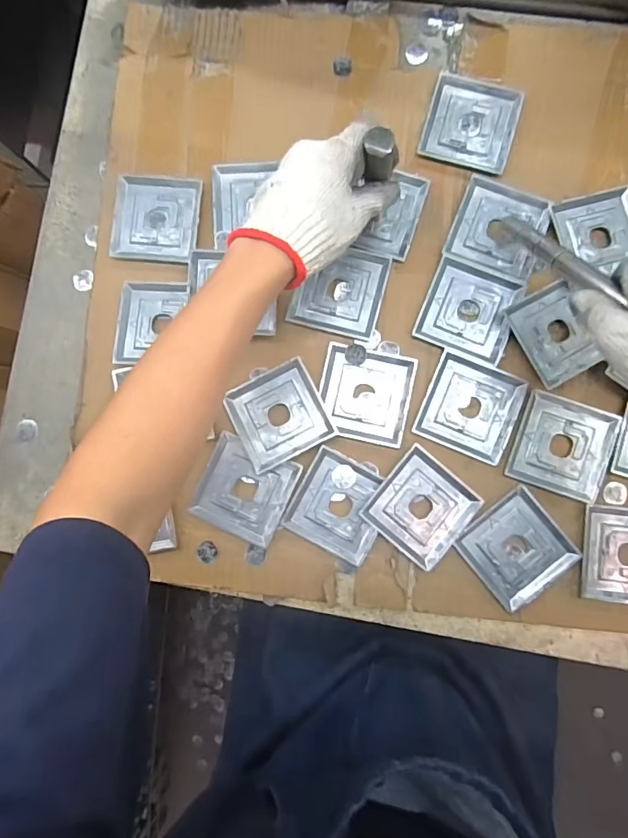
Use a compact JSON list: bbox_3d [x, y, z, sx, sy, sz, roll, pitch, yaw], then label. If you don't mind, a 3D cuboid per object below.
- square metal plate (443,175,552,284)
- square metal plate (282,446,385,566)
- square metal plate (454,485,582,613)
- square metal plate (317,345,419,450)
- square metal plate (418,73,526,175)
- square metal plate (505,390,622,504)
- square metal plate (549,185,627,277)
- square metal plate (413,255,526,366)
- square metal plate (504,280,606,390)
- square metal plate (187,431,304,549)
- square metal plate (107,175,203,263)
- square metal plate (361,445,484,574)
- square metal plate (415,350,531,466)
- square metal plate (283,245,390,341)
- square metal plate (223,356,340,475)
[{"bbox_3d":[0.190,-0.193,0.476,0.089,0.008,0.087,22,87,4],"label":"square metal plate"},{"bbox_3d":[0.026,0.086,0.461,0.086,0.010,0.090,28,87,4],"label":"square metal plate"},{"bbox_3d":[0.197,0.126,0.452,0.089,0.005,0.085,-39,85,-1],"label":"square metal plate"},{"bbox_3d":[0.052,-0.024,0.470,0.089,0.007,0.090,12,86,4],"label":"square metal plate"},{"bbox_3d":[0.164,-0.307,0.485,0.090,0.005,0.095,16,86,4],"label":"square metal plate"},{"bbox_3d":[0.245,0.026,0.456,0.090,0.005,0.088,17,86,4],"label":"square metal plate"},{"bbox_3d":[0.292,-0.189,0.471,0.089,0.016,0.080,-16,85,1],"label":"square metal plate"},{"bbox_3d":[0.157,-0.111,0.470,0.087,0.005,0.091,20,87,4],"label":"square metal plate"},{"bbox_3d":[0.237,-0.083,0.460,0.067,0.011,0.090,-26,85,0],"label":"square metal plate"},{"bbox_3d":[-0.068,0.072,0.467,0.089,0.008,0.088,24,87,4],"label":"square metal plate"},{"bbox_3d":[-0.166,-0.212,0.490,0.090,0.005,0.091,8,86,3],"label":"square metal plate"},{"bbox_3d":[0.106,0.087,0.455,0.087,0.011,0.089,41,88,5],"label":"square metal plate"},{"bbox_3d":[0.156,-0.012,0.463,0.090,0.004,0.091,23,87,4],"label":"square metal plate"},{"bbox_3d":[0.028,-0.133,0.480,0.088,0.004,0.089,15,86,4],"label":"square metal plate"},{"bbox_3d":[-0.035,-0.005,0.469,0.088,0.013,0.090,-26,85,0],"label":"square metal plate"}]

